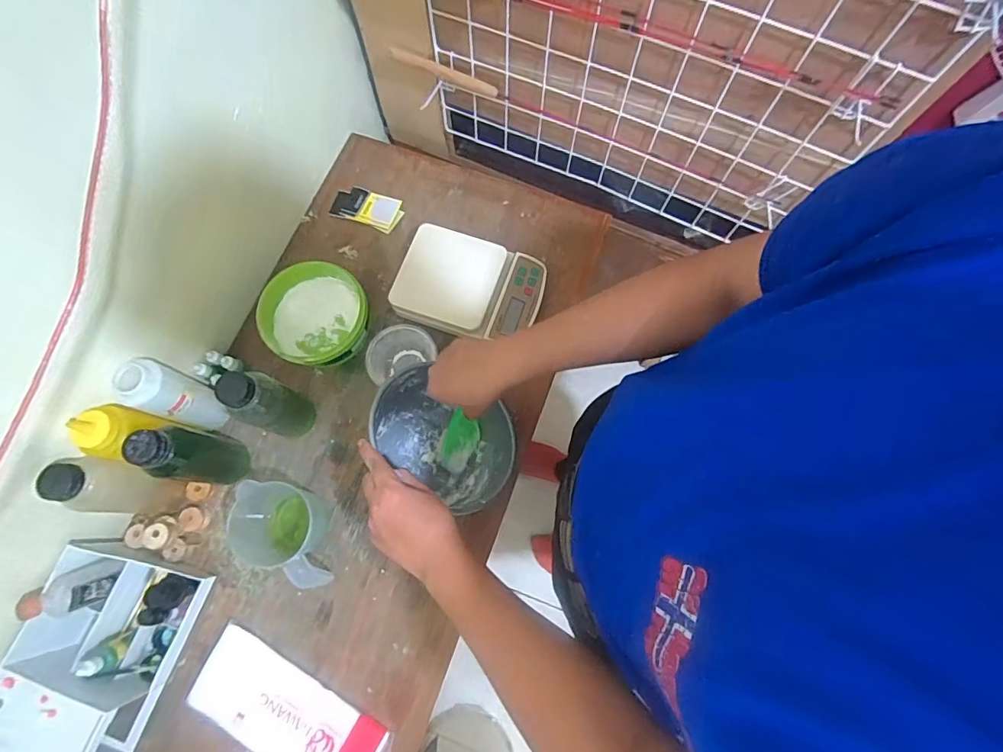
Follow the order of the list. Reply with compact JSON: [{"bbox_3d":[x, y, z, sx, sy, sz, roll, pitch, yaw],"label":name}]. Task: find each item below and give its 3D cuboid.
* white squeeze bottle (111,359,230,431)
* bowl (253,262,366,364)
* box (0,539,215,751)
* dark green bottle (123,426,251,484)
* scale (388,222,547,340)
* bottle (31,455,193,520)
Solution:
[{"bbox_3d":[-0.428,0.027,0.635,0.062,0.148,0.059,0,74,0],"label":"white squeeze bottle"},{"bbox_3d":[-0.285,-0.091,0.734,0.142,0.073,0.150,0,74,0],"label":"bowl"},{"bbox_3d":[-0.505,0.344,0.594,0.152,0.091,0.228,19,75,5],"label":"box"},{"bbox_3d":[-0.403,0.101,0.625,0.068,0.203,0.062,14,75,4],"label":"dark green bottle"},{"bbox_3d":[-0.047,-0.139,0.761,0.219,0.053,0.156,16,75,5],"label":"scale"},{"bbox_3d":[-0.476,0.140,0.603,0.054,0.173,0.065,-5,74,-1],"label":"bottle"}]

